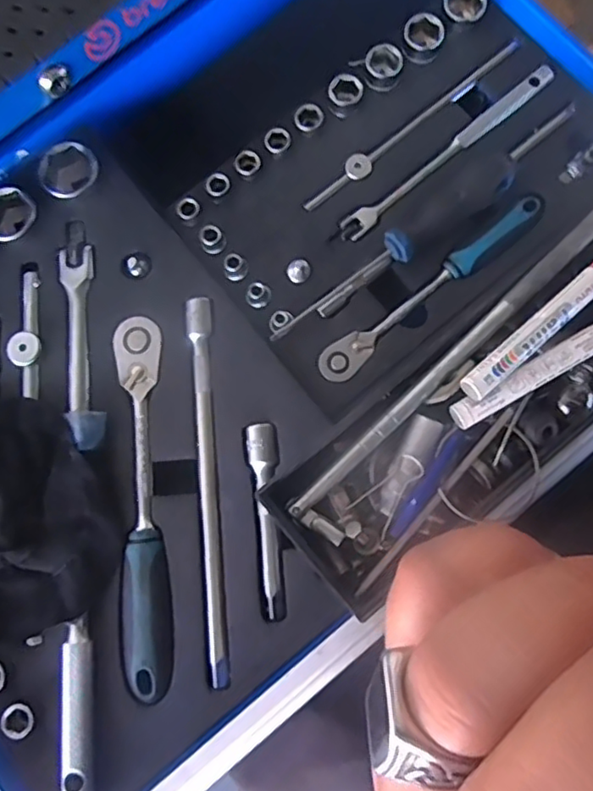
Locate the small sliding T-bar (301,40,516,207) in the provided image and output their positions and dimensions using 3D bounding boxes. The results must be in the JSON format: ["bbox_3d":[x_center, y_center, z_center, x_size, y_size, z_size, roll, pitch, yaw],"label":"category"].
[{"bbox_3d":[0.082,-0.194,0.436,0.192,0.017,0.017,-40,82,-7],"label":"small sliding T-bar"}]

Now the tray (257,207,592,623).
[{"bbox_3d":[0.115,0.003,0.358,0.283,0.063,0.094,-39,82,-7],"label":"tray"}]

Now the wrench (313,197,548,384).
[{"bbox_3d":[0.094,-0.072,0.414,0.189,0.016,0.024,-37,82,-6],"label":"wrench"}]

